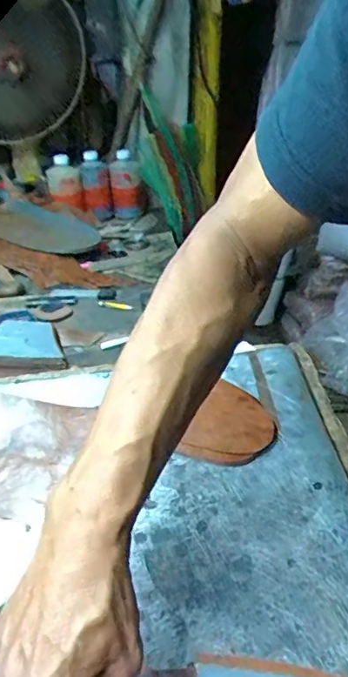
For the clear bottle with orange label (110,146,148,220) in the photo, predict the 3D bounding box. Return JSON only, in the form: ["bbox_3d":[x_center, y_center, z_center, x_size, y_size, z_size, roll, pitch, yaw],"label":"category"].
[{"bbox_3d":[-0.110,-0.362,1.187,0.082,0.138,0.069,-3,33,-6],"label":"clear bottle with orange label"}]

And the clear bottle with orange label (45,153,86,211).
[{"bbox_3d":[-0.245,-0.344,1.139,0.073,0.130,0.080,-9,34,-15],"label":"clear bottle with orange label"}]

